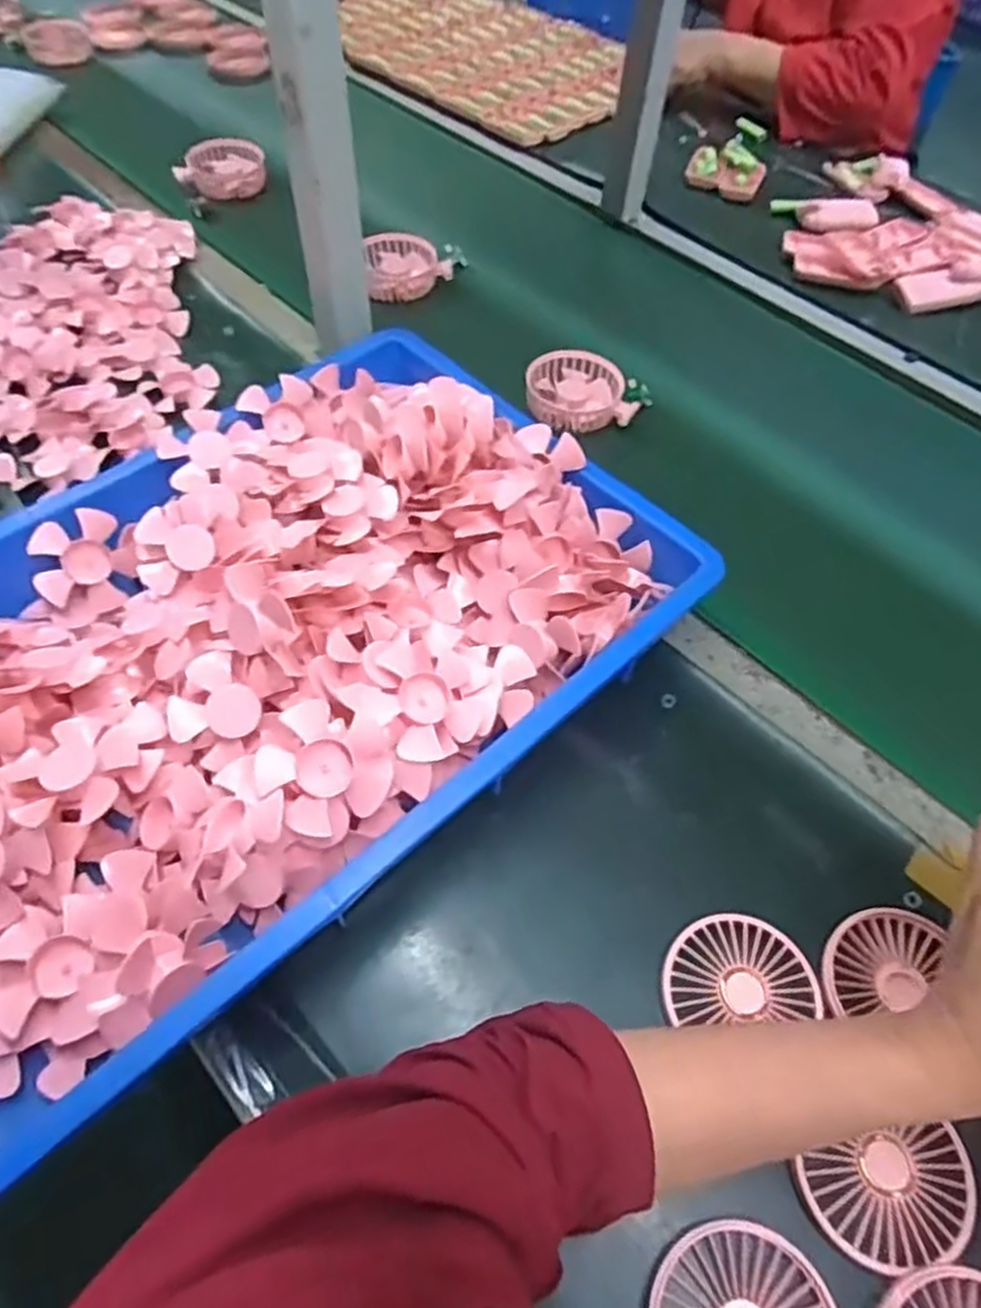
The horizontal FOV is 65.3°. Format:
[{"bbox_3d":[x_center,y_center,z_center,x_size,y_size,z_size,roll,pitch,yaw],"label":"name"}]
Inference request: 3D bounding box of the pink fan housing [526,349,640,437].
[{"bbox_3d":[0.081,-0.248,0.724,0.093,0.024,0.097,-5,55,-9],"label":"pink fan housing"}]

